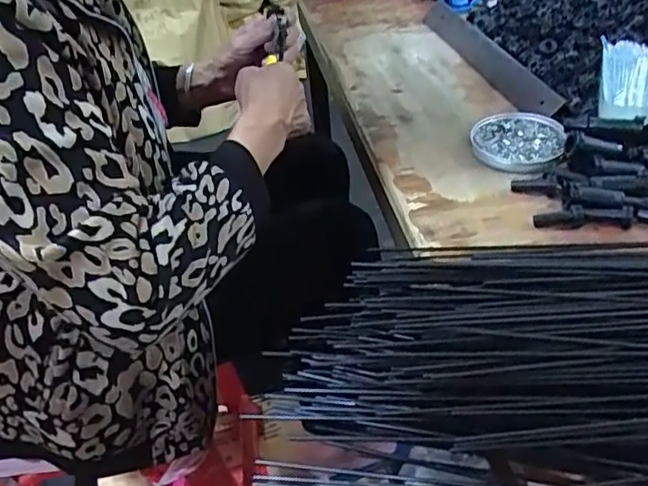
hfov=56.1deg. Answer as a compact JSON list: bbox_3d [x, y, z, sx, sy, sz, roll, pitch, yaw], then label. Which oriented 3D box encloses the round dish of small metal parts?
[{"bbox_3d":[0.190,-0.103,0.597,0.088,0.011,0.093,-4,41,4],"label":"round dish of small metal parts"}]

